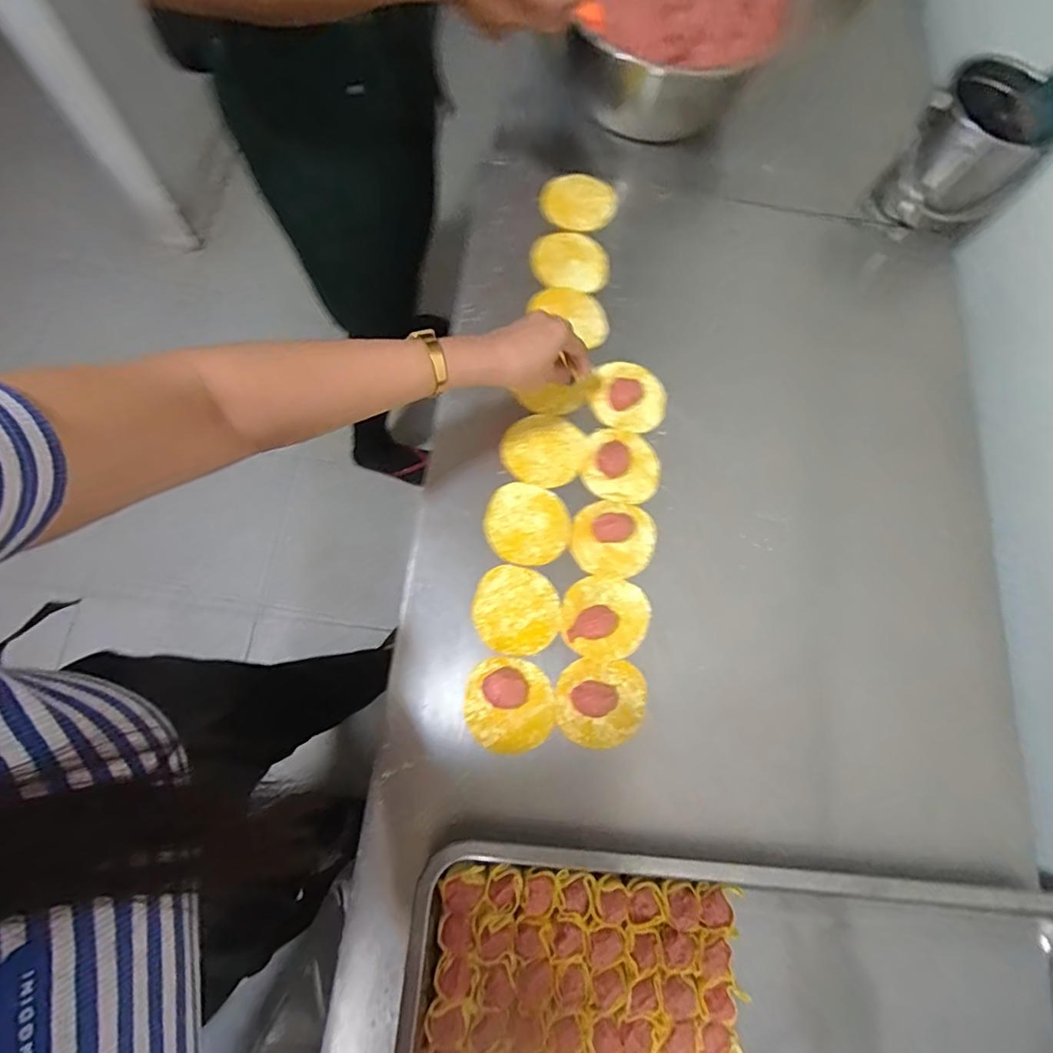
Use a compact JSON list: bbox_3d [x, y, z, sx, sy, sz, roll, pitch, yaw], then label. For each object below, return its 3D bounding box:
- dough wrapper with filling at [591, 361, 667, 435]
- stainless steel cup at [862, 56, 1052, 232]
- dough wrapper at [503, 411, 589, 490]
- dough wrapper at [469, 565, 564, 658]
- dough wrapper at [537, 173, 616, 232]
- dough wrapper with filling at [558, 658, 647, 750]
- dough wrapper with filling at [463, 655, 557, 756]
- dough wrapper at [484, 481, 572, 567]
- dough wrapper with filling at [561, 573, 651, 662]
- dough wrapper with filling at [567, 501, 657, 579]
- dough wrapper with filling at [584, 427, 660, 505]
[{"bbox_3d":[0.115,-0.144,0.620,0.078,0.018,0.084,1,73,-4],"label":"dough wrapper with filling"},{"bbox_3d":[0.529,-0.443,0.666,0.123,0.141,0.130,-43,81,-15],"label":"stainless steel cup"},{"bbox_3d":[0.021,-0.083,0.594,0.086,0.005,0.079,15,75,-3],"label":"dough wrapper"},{"bbox_3d":[-0.008,0.081,0.542,0.081,0.008,0.084,1,73,-4],"label":"dough wrapper"},{"bbox_3d":[0.063,-0.397,0.687,0.095,0.010,0.074,-17,87,-11],"label":"dough wrapper"},{"bbox_3d":[0.069,0.162,0.516,0.082,0.026,0.076,1,73,-4],"label":"dough wrapper with filling"},{"bbox_3d":[-0.016,0.160,0.507,0.080,0.020,0.083,1,73,-4],"label":"dough wrapper with filling"},{"bbox_3d":[0.002,-0.003,0.571,0.084,0.005,0.085,1,73,-4],"label":"dough wrapper"},{"bbox_3d":[0.078,0.087,0.541,0.083,0.022,0.077,1,73,-4],"label":"dough wrapper with filling"},{"bbox_3d":[0.089,0.011,0.566,0.083,0.023,0.081,1,73,-4],"label":"dough wrapper with filling"},{"bbox_3d":[0.103,-0.064,0.592,0.077,0.016,0.079,1,73,-4],"label":"dough wrapper with filling"}]

